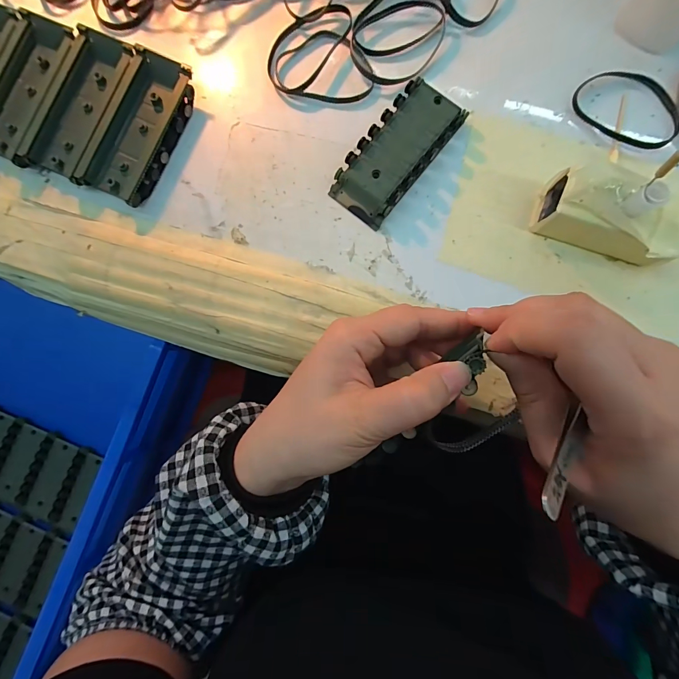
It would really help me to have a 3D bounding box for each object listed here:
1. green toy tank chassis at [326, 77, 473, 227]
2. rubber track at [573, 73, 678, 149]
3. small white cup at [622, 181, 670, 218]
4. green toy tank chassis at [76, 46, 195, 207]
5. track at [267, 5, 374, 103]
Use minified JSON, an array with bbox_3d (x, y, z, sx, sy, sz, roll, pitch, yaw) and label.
[{"bbox_3d":[0.039,-0.125,0.235,0.044,0.016,0.095,39,88,4],"label":"green toy tank chassis"},{"bbox_3d":[0.194,-0.155,0.236,0.070,0.004,0.045,37,88,4],"label":"rubber track"},{"bbox_3d":[0.167,-0.076,0.193,0.012,0.019,0.013,0,86,2],"label":"small white cup"},{"bbox_3d":[-0.138,-0.144,0.242,0.045,0.017,0.096,26,87,3],"label":"green toy tank chassis"},{"bbox_3d":[-0.014,-0.198,0.246,0.072,0.007,0.065,-3,86,1],"label":"track"}]

